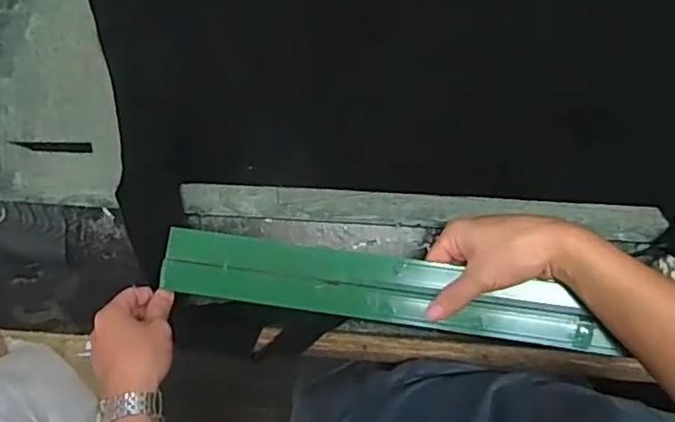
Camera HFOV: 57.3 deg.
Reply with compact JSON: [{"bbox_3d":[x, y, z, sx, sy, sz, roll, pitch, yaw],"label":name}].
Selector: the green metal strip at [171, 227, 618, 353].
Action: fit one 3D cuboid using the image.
[{"bbox_3d":[0.034,0.074,0.588,0.418,0.012,0.064,7,94,11],"label":"green metal strip"}]

